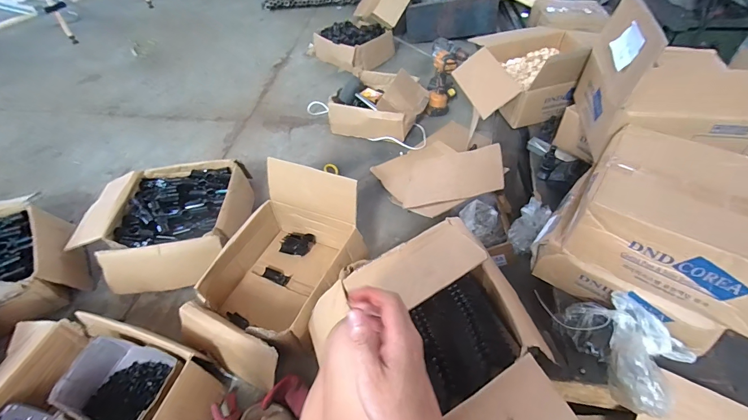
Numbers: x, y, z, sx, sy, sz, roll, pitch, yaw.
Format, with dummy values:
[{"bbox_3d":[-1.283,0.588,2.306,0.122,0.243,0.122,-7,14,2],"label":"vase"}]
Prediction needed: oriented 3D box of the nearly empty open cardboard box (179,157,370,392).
[{"bbox_3d":[-0.240,0.136,0.844,0.297,0.264,0.432,20,50,19],"label":"nearly empty open cardboard box"}]

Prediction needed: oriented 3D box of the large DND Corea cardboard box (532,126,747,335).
[{"bbox_3d":[0.542,0.015,0.622,0.337,0.177,0.283,31,54,27],"label":"large DND Corea cardboard box"}]

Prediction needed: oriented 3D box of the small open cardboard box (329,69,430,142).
[{"bbox_3d":[0.037,-0.463,1.440,0.327,0.141,0.408,17,49,16],"label":"small open cardboard box"}]

